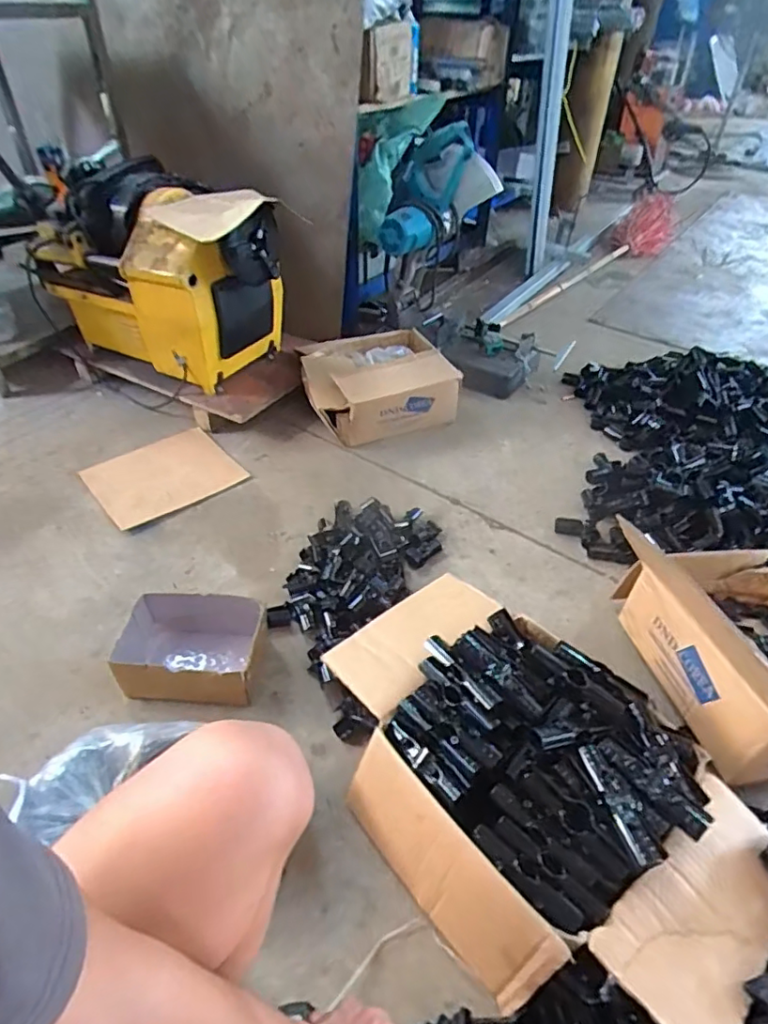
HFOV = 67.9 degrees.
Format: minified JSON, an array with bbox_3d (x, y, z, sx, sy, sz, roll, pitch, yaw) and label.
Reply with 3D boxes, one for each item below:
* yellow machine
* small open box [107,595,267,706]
[{"bbox_3d":[-0.544,-0.584,1.409,0.610,0.405,0.278,22,46,21],"label":"yellow machine"},{"bbox_3d":[-0.305,0.215,0.904,0.213,0.090,0.149,4,42,2],"label":"small open box"}]

